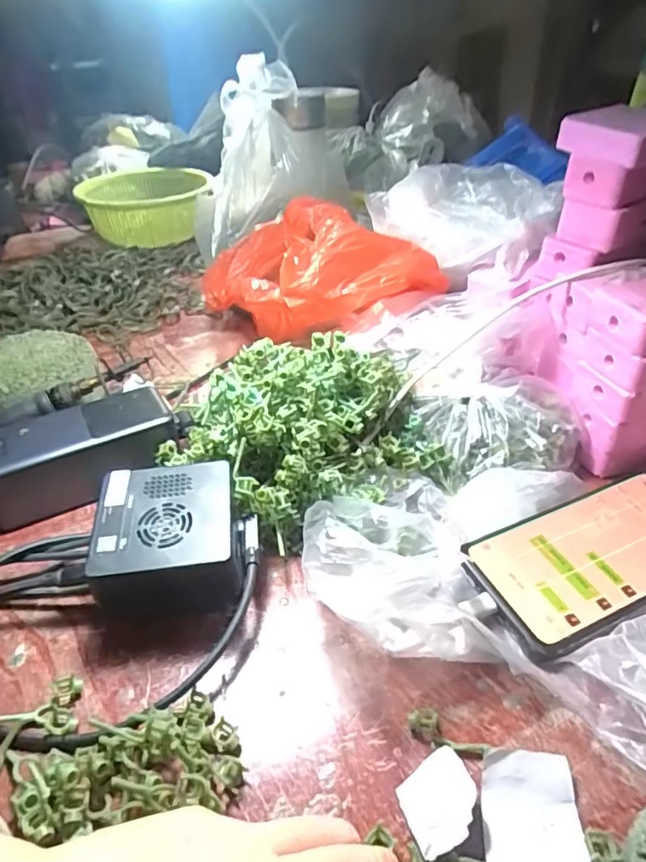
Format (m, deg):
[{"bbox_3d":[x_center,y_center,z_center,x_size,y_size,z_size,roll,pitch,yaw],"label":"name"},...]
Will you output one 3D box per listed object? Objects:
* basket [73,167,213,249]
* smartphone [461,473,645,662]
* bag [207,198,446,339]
[{"bbox_3d":[-0.252,-0.321,0.808,0.171,0.077,0.167,-21,40,-21],"label":"basket"},{"bbox_3d":[0.166,0.073,0.328,0.158,0.011,0.077,-18,39,-17],"label":"smartphone"},{"bbox_3d":[-0.008,-0.154,0.504,0.204,0.083,0.189,-9,37,-6],"label":"bag"}]

